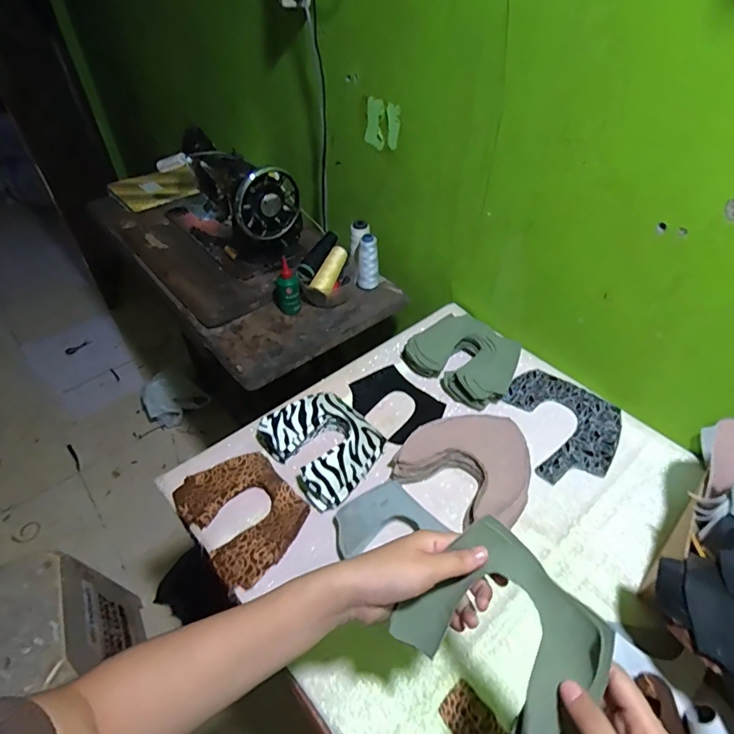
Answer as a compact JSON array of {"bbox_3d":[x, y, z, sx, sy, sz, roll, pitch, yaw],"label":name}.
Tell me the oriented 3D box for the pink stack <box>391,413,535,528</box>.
[{"bbox_3d":[0.149,0.134,0.663,0.174,0.031,0.165,32,54,28],"label":"pink stack"}]

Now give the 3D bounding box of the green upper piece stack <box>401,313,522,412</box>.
[{"bbox_3d":[0.166,-0.017,0.793,0.146,0.043,0.176,-34,55,-29],"label":"green upper piece stack"}]

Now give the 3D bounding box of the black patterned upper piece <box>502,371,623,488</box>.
[{"bbox_3d":[0.290,0.091,0.723,0.176,0.010,0.185,30,55,25],"label":"black patterned upper piece"}]

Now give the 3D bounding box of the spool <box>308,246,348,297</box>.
[{"bbox_3d":[-0.074,-0.191,0.937,0.036,0.036,0.116,18,65,17],"label":"spool"}]

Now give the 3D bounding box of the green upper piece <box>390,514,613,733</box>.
[{"bbox_3d":[0.100,0.200,0.328,0.155,0.048,0.119,41,98,32],"label":"green upper piece"}]

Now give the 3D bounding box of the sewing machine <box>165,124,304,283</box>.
[{"bbox_3d":[-0.313,-0.383,1.032,0.168,0.204,0.398,-32,53,-27],"label":"sewing machine"}]

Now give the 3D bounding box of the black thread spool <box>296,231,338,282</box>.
[{"bbox_3d":[-0.099,-0.223,0.940,0.038,0.031,0.124,24,70,22],"label":"black thread spool"}]

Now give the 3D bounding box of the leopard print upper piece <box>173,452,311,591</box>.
[{"bbox_3d":[-0.165,0.193,0.630,0.131,0.017,0.171,-35,59,-27],"label":"leopard print upper piece"}]

